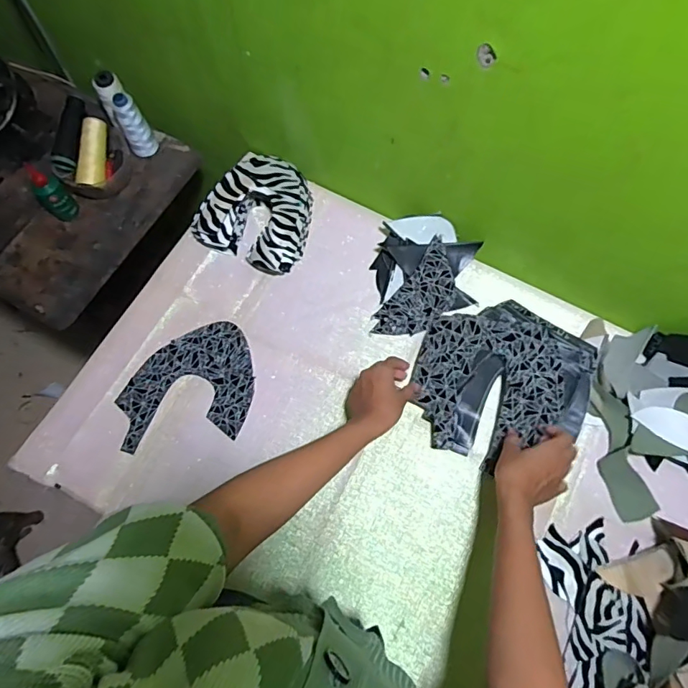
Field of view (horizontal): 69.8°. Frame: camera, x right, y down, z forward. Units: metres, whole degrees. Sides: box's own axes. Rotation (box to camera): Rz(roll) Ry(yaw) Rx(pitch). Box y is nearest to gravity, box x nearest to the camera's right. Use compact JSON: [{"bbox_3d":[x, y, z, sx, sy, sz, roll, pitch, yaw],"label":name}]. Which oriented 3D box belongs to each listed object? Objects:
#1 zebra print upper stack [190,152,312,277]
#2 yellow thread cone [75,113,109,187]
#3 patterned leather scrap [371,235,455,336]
[{"bbox_3d":[-0.132,-0.217,0.789,0.171,0.080,0.182,22,72,8],"label":"zebra print upper stack"},{"bbox_3d":[-0.409,-0.312,0.807,0.039,0.034,0.117,5,87,2],"label":"yellow thread cone"},{"bbox_3d":[0.120,-0.071,0.749,0.078,0.017,0.164,37,89,-6],"label":"patterned leather scrap"}]

